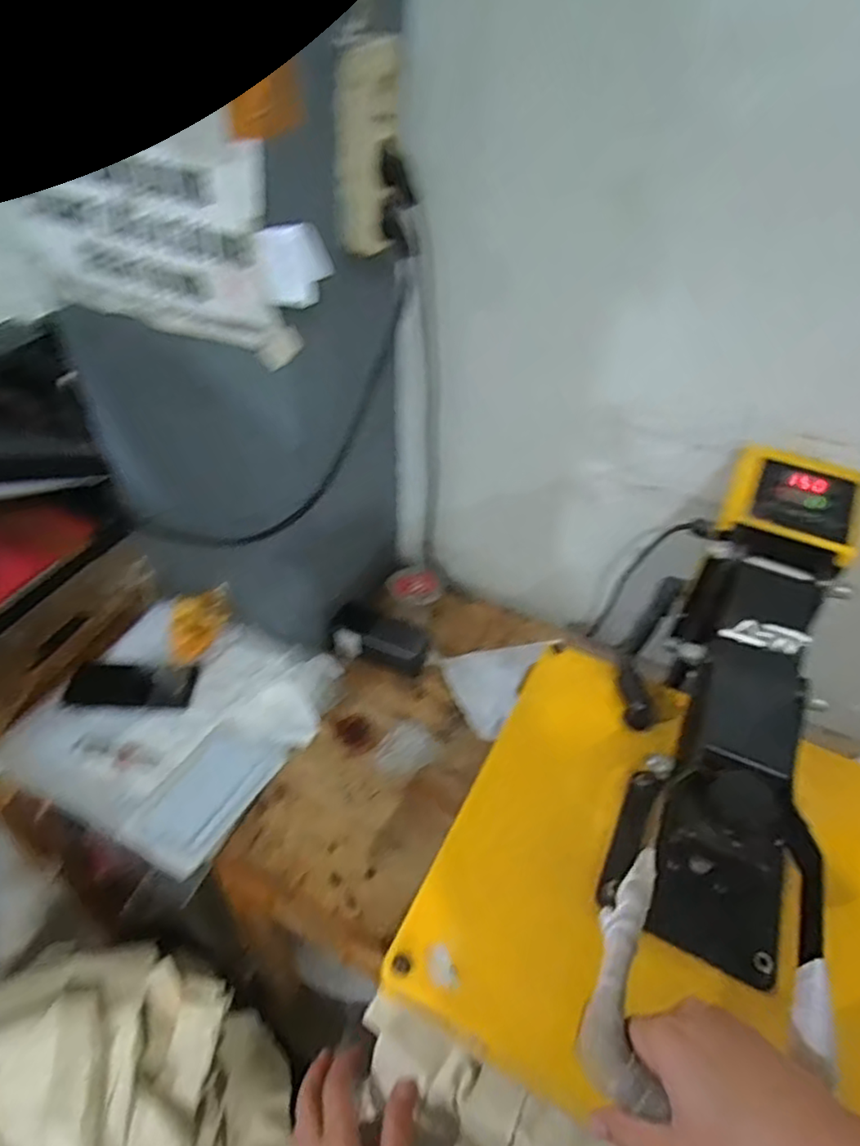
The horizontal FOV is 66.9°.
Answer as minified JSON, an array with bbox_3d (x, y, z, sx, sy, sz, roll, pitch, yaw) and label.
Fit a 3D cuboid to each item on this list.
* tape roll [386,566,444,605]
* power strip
[{"bbox_3d":[-0.024,0.019,0.919,0.079,0.040,0.040,-19,49,-22],"label":"tape roll"},{"bbox_3d":[-0.052,-0.357,0.556,0.054,0.148,0.028,-3,45,-6],"label":"power strip"}]

